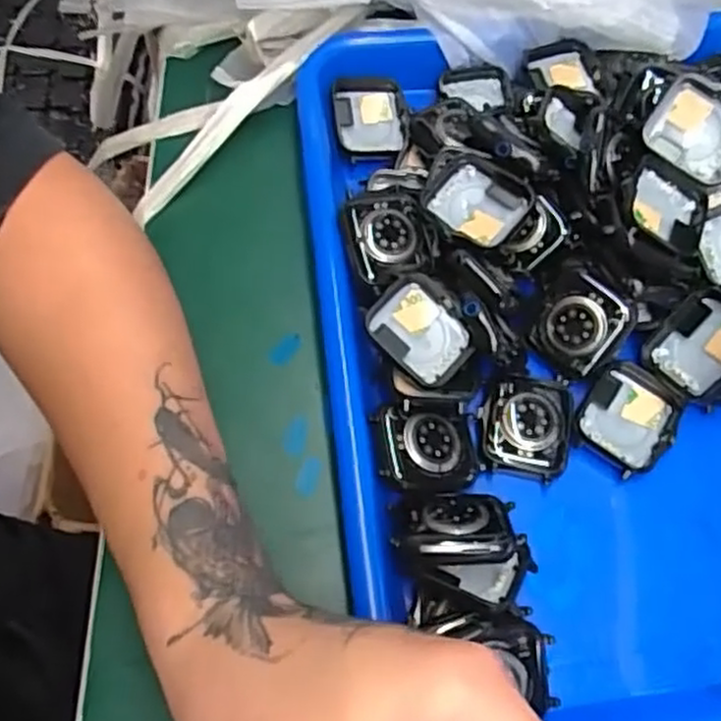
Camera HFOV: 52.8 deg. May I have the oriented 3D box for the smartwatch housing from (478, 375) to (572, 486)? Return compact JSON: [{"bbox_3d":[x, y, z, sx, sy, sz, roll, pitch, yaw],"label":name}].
[{"bbox_3d":[0.069,0.027,0.305,0.037,0.010,0.043,8,66,2],"label":"smartwatch housing"}]

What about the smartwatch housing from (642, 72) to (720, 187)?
[{"bbox_3d":[0.149,-0.101,0.320,0.043,0.011,0.039,29,98,2],"label":"smartwatch housing"}]

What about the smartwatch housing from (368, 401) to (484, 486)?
[{"bbox_3d":[0.028,0.034,0.293,0.044,0.012,0.031,2,72,-22],"label":"smartwatch housing"}]

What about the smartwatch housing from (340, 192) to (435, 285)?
[{"bbox_3d":[0.012,-0.055,0.314,0.037,0.009,0.041,-13,67,-8],"label":"smartwatch housing"}]

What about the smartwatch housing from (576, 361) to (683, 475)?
[{"bbox_3d":[0.114,0.025,0.307,0.036,0.009,0.043,30,69,11],"label":"smartwatch housing"}]

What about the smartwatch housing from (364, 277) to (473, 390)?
[{"bbox_3d":[0.026,-0.012,0.301,0.042,0.013,0.034,43,71,15],"label":"smartwatch housing"}]

